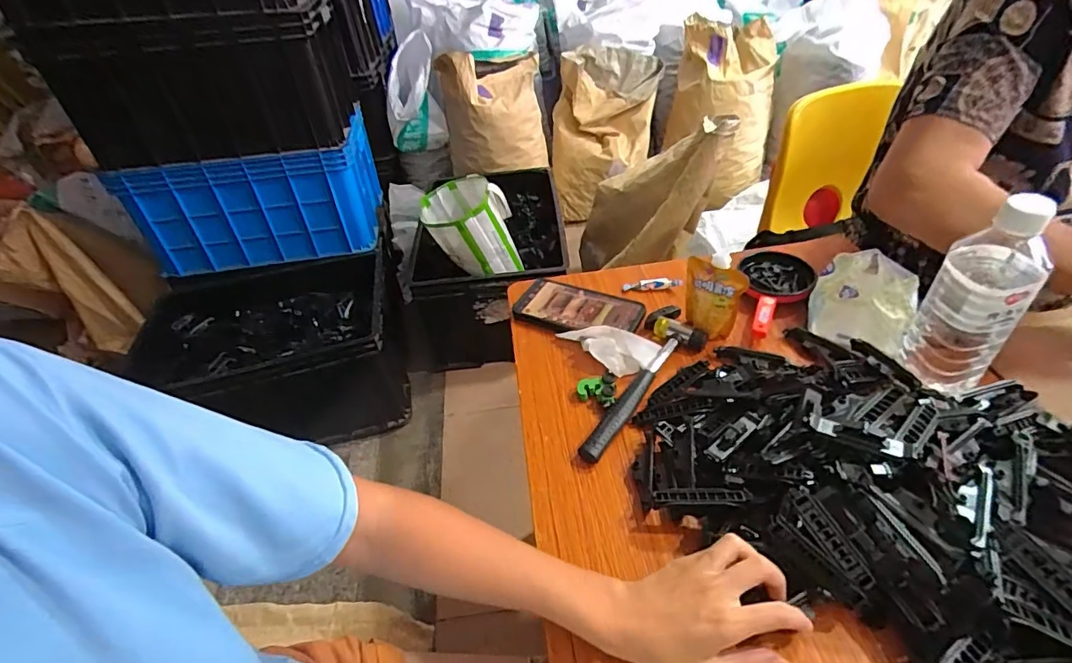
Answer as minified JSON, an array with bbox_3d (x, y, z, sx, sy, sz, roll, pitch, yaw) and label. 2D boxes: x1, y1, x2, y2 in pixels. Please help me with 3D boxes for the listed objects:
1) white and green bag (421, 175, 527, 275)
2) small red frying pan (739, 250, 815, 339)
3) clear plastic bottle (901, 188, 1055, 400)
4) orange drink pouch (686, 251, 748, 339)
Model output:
[{"bbox_3d":[-0.159,-0.251,1.306,0.200,0.213,0.196,-10,49,20],"label":"white and green bag"},{"bbox_3d":[0.293,-0.045,0.632,0.085,0.028,0.158,12,45,20],"label":"small red frying pan"},{"bbox_3d":[0.395,-0.025,0.464,0.067,0.192,0.070,-34,47,-28],"label":"clear plastic bottle"},{"bbox_3d":[0.206,-0.040,0.599,0.062,0.108,0.040,8,42,17],"label":"orange drink pouch"}]

